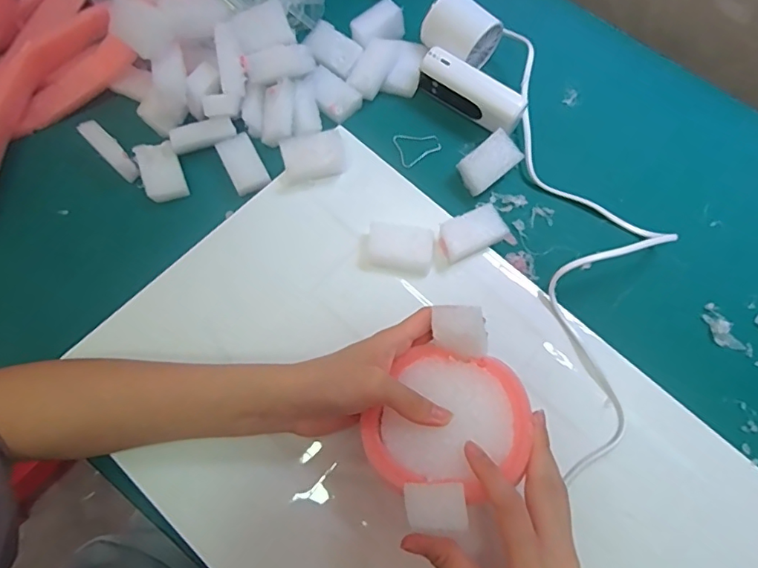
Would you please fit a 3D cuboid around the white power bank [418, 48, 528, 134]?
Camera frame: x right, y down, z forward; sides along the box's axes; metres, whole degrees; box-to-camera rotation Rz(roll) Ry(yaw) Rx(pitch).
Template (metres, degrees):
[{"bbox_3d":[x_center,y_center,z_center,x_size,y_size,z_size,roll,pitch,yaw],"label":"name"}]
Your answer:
[{"bbox_3d":[0.081,-0.165,0.439,0.094,0.038,0.027,34,76,10],"label":"white power bank"}]

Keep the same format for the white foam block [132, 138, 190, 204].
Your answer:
[{"bbox_3d":[-0.177,-0.092,0.409,0.031,0.013,0.047,-20,74,-6],"label":"white foam block"}]

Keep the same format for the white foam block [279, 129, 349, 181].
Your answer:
[{"bbox_3d":[-0.052,-0.105,0.409,0.050,0.015,0.034,-12,73,-4],"label":"white foam block"}]

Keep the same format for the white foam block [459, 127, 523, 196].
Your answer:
[{"bbox_3d":[0.092,-0.101,0.426,0.049,0.026,0.031,-36,76,-10],"label":"white foam block"}]

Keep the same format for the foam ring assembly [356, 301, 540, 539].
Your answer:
[{"bbox_3d":[0.041,0.080,0.308,0.100,0.023,0.107,-27,75,-8],"label":"foam ring assembly"}]

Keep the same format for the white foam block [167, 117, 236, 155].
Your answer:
[{"bbox_3d":[-0.145,-0.122,0.414,0.052,0.016,0.015,-22,74,-6],"label":"white foam block"}]

